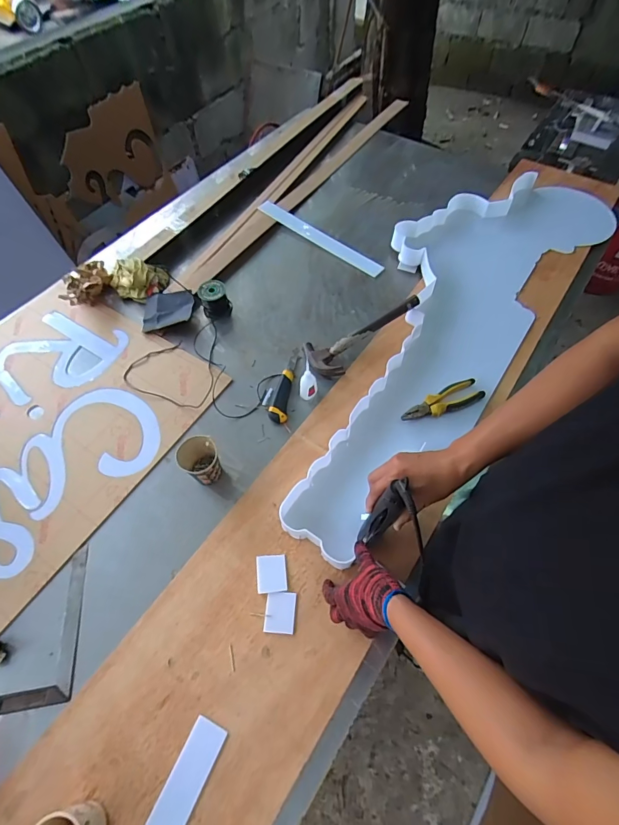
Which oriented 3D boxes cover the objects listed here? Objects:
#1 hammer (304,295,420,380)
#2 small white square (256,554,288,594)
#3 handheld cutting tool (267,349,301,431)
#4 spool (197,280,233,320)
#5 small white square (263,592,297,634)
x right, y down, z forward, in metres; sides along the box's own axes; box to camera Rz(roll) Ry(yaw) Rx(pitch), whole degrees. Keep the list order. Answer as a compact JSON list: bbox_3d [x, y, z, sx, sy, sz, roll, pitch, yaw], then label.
[{"bbox_3d":[0.129,-0.186,0.951,0.297,0.043,0.107,-34,62,-4],"label":"hammer"},{"bbox_3d":[-0.067,0.285,0.712,0.052,0.004,0.061,0,56,-10],"label":"small white square"},{"bbox_3d":[-0.049,-0.067,0.927,0.047,0.023,0.215,9,59,8],"label":"handheld cutting tool"},{"bbox_3d":[-0.243,-0.289,1.036,0.073,0.066,0.077,-17,59,-8],"label":"spool"},{"bbox_3d":[-0.049,0.339,0.681,0.051,0.007,0.063,4,59,5],"label":"small white square"}]

